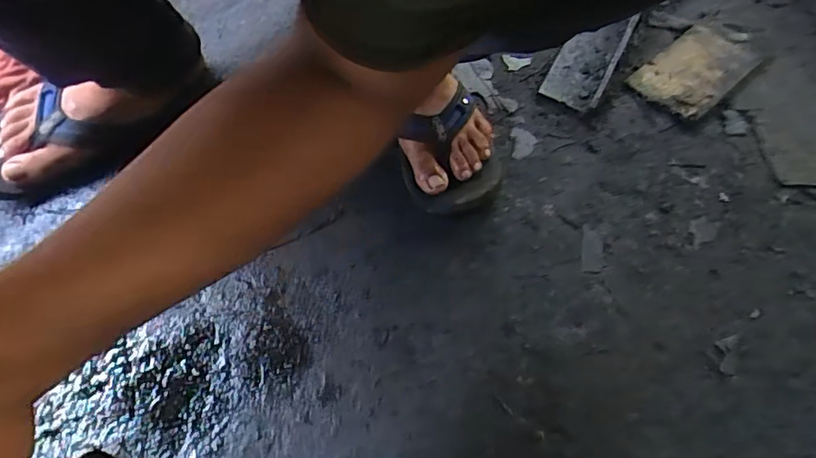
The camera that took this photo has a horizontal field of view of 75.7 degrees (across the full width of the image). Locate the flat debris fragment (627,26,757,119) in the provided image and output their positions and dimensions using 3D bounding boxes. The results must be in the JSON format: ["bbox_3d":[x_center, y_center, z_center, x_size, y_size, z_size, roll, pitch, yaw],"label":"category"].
[{"bbox_3d":[0.359,-0.200,0.663,0.154,0.028,0.095,-37,69,-21],"label":"flat debris fragment"}]

